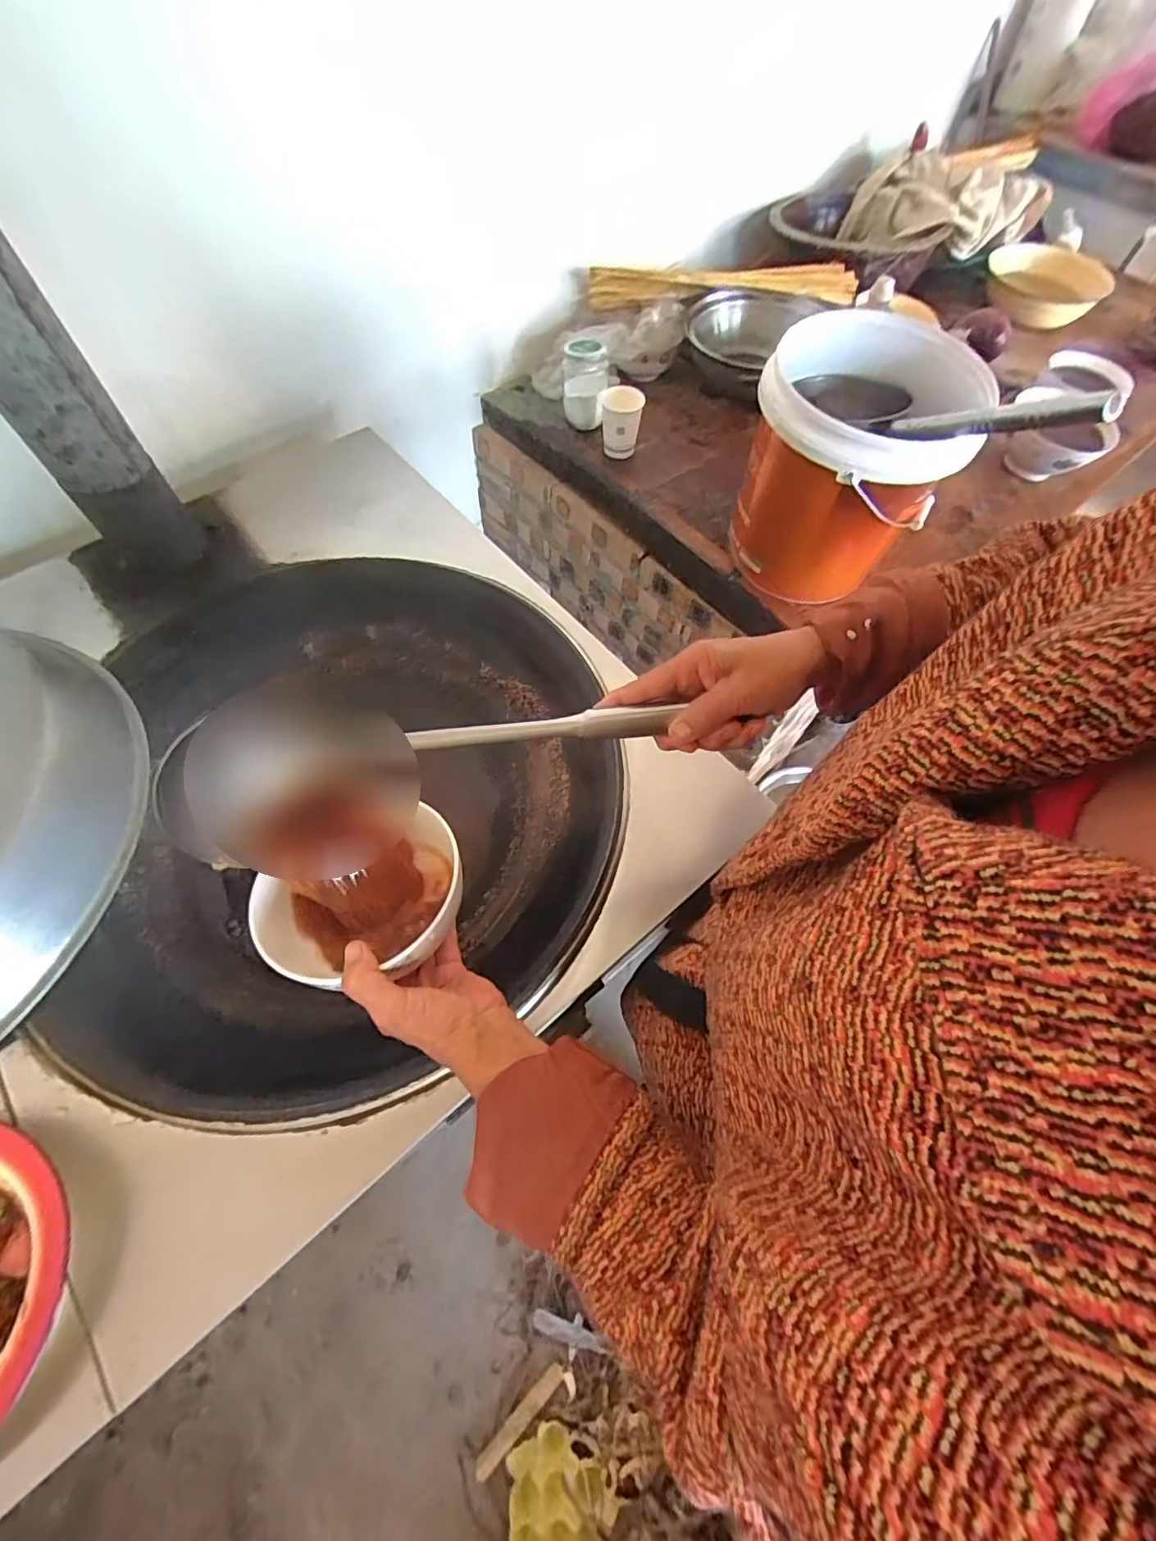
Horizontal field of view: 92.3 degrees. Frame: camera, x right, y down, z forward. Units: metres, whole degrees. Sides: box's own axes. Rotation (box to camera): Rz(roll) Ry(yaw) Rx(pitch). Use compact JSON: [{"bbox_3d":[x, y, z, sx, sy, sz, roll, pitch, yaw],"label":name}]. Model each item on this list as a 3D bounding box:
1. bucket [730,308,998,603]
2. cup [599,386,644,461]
[{"bbox_3d":[0.348,-0.402,0.748,0.242,0.258,0.242,1,64,-2],"label":"bucket"},{"bbox_3d":[0.074,-0.596,0.946,0.071,0.096,0.065,13,64,3],"label":"cup"}]

